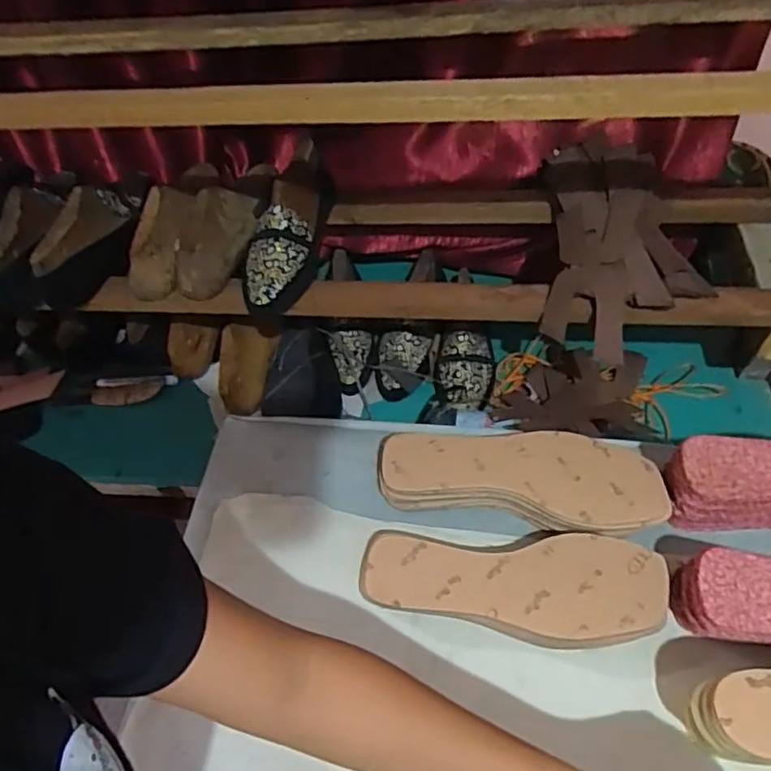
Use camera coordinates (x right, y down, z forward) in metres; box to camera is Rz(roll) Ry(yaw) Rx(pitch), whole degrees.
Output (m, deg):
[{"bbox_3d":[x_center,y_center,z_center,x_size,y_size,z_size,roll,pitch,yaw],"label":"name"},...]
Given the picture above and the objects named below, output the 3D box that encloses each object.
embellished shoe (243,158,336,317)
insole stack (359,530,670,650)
[{"bbox_3d":[-0.119,-0.179,0.733,0.082,0.086,0.207,2,52,7],"label":"embellished shoe"},{"bbox_3d":[0.106,0.168,0.533,0.248,0.036,0.082,2,52,7],"label":"insole stack"}]

